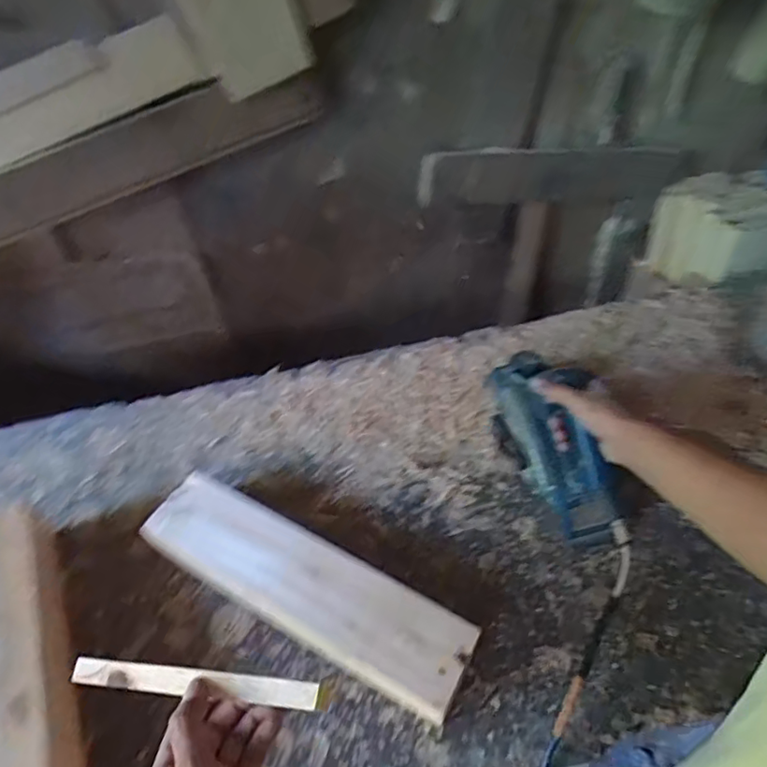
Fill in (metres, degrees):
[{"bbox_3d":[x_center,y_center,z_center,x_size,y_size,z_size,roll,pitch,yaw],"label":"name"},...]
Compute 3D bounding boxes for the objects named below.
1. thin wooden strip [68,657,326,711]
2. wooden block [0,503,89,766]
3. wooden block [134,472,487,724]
[{"bbox_3d":[-0.135,0.208,0.409,0.182,0.009,0.017,0,49,12],"label":"thin wooden strip"},{"bbox_3d":[-0.356,0.289,0.587,0.074,0.081,0.367,-20,52,-16],"label":"wooden block"},{"bbox_3d":[-0.087,0.225,0.648,0.394,0.071,0.091,23,53,19],"label":"wooden block"}]

